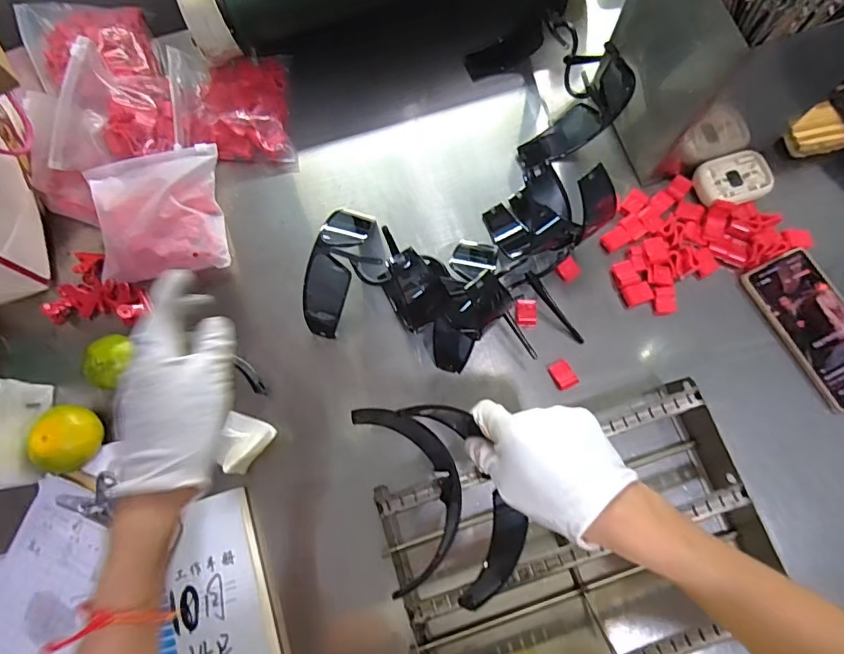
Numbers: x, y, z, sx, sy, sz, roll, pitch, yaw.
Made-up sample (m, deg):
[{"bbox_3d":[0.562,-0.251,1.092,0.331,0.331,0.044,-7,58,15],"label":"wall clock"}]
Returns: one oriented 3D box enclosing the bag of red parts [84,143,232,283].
[{"bbox_3d":[-0.289,-0.123,0.538,0.137,0.044,0.140,-7,77,0],"label":"bag of red parts"}]

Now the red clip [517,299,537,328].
[{"bbox_3d":[0.110,-0.015,0.515,0.020,0.010,0.029,3,77,2],"label":"red clip"}]

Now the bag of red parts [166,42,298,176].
[{"bbox_3d":[-0.222,-0.258,0.573,0.136,0.038,0.140,-6,77,0],"label":"bag of red parts"}]

